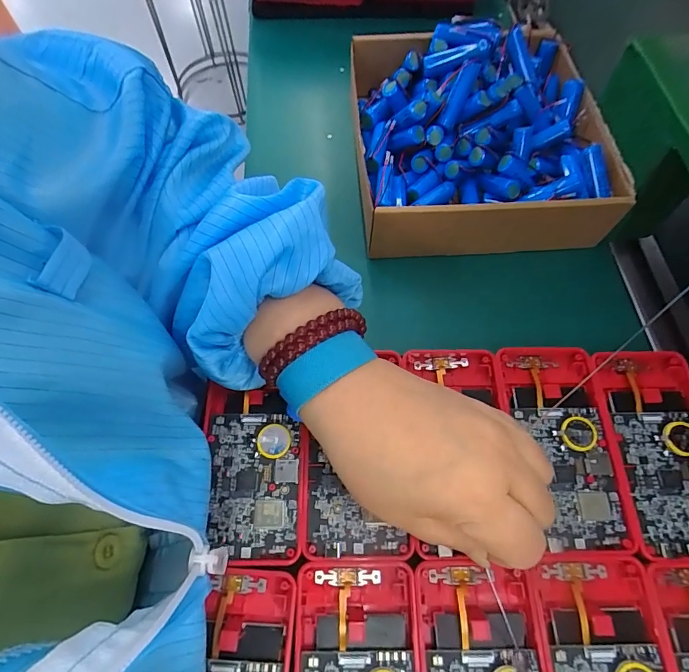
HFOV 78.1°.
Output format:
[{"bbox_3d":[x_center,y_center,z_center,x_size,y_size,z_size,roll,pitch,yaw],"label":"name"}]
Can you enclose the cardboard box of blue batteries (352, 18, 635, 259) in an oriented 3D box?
[{"bbox_3d":[0.105,-0.170,0.353,0.194,0.074,0.200,-3,66,-2],"label":"cardboard box of blue batteries"}]

